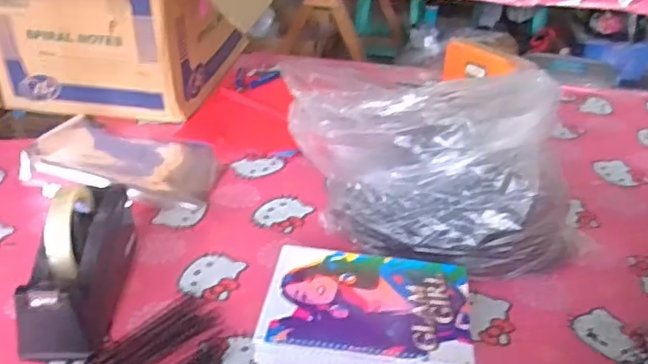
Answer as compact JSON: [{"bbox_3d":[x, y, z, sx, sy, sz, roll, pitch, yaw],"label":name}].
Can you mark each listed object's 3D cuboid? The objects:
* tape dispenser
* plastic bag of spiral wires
[{"bbox_3d":[-0.262,0.085,0.662,0.073,0.126,0.211,1,32,-2],"label":"tape dispenser"},{"bbox_3d":[0.137,-0.010,0.748,0.304,0.223,0.220,-12,35,-21],"label":"plastic bag of spiral wires"}]

